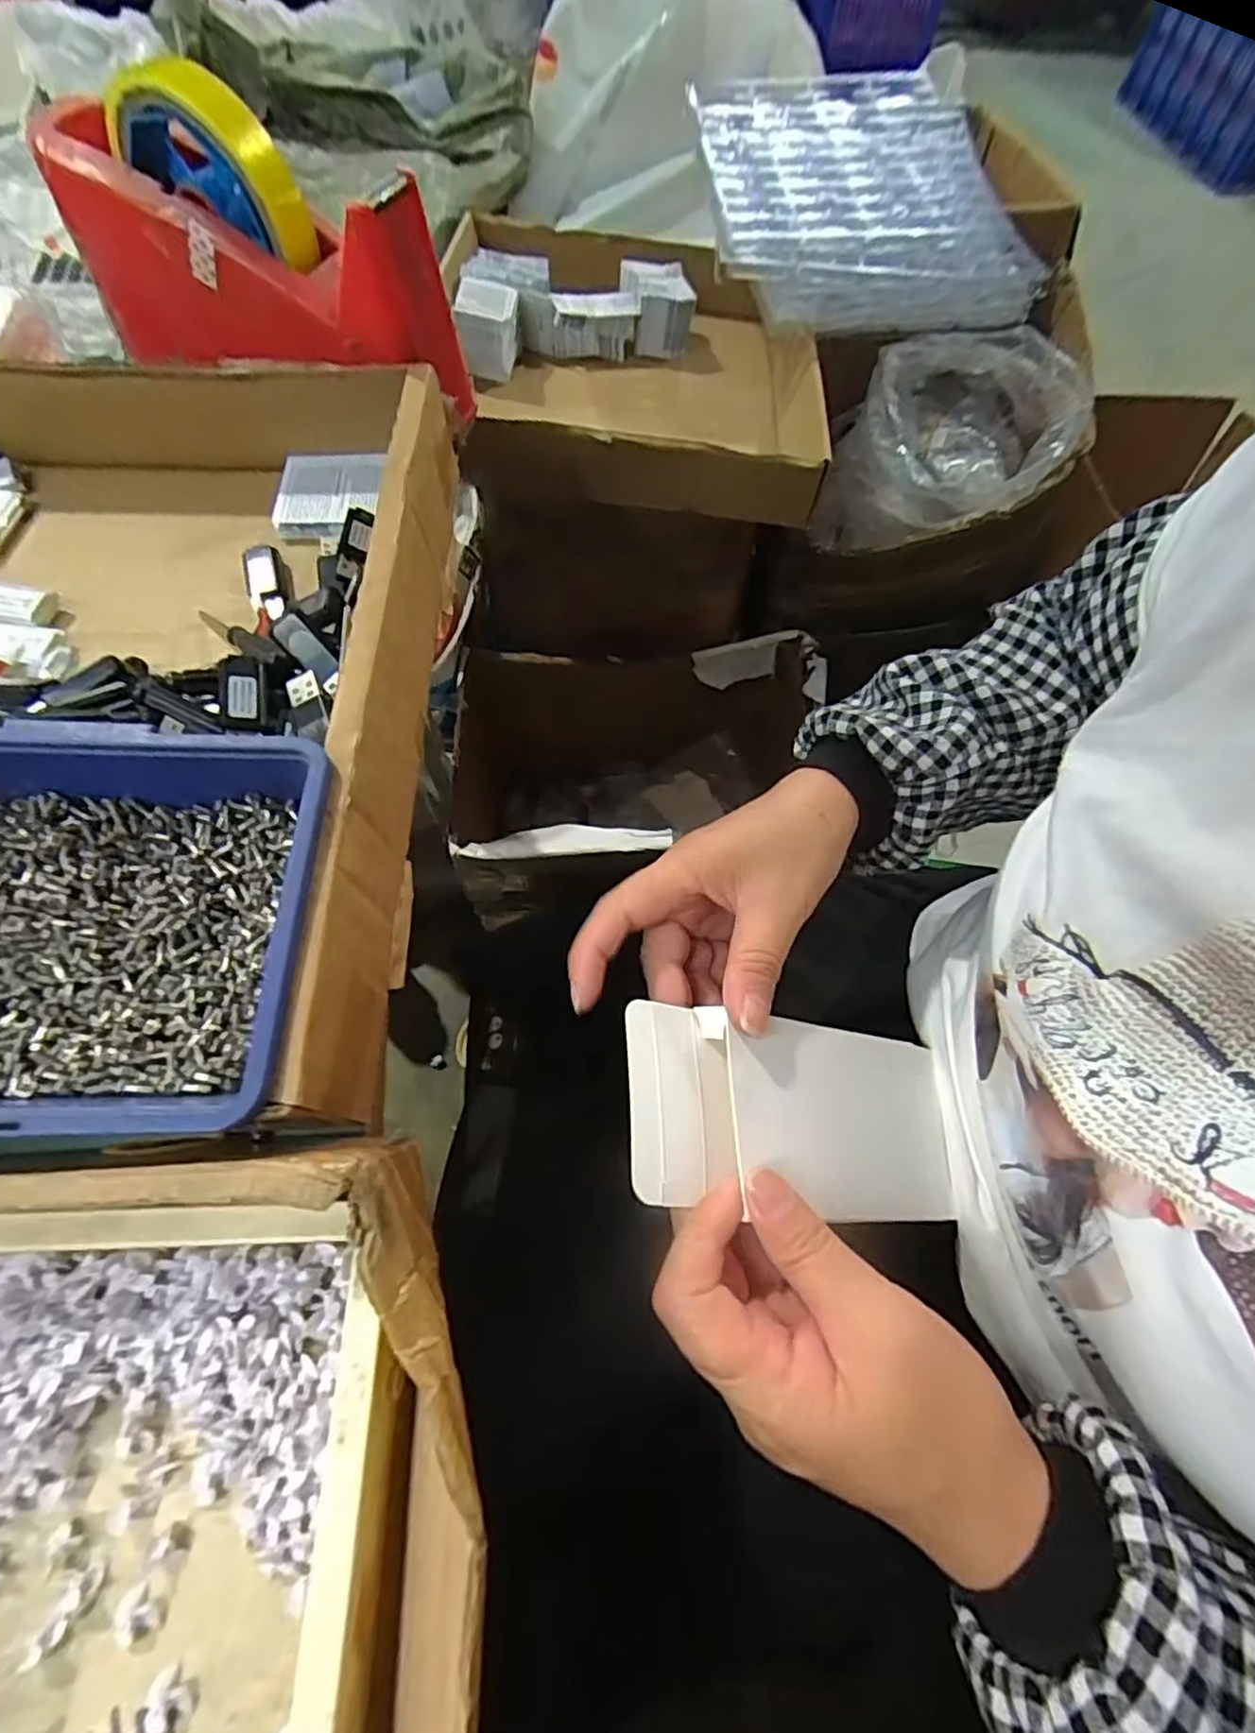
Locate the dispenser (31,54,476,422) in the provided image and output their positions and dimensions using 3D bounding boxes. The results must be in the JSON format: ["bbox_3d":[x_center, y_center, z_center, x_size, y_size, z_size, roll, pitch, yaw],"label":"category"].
[{"bbox_3d":[-0.183,-0.298,0.326,0.198,0.099,0.062,21,66,8],"label":"dispenser"}]

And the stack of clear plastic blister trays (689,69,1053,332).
[{"bbox_3d":[0.230,-0.668,0.664,0.314,0.081,0.329,-3,65,-4],"label":"stack of clear plastic blister trays"}]

